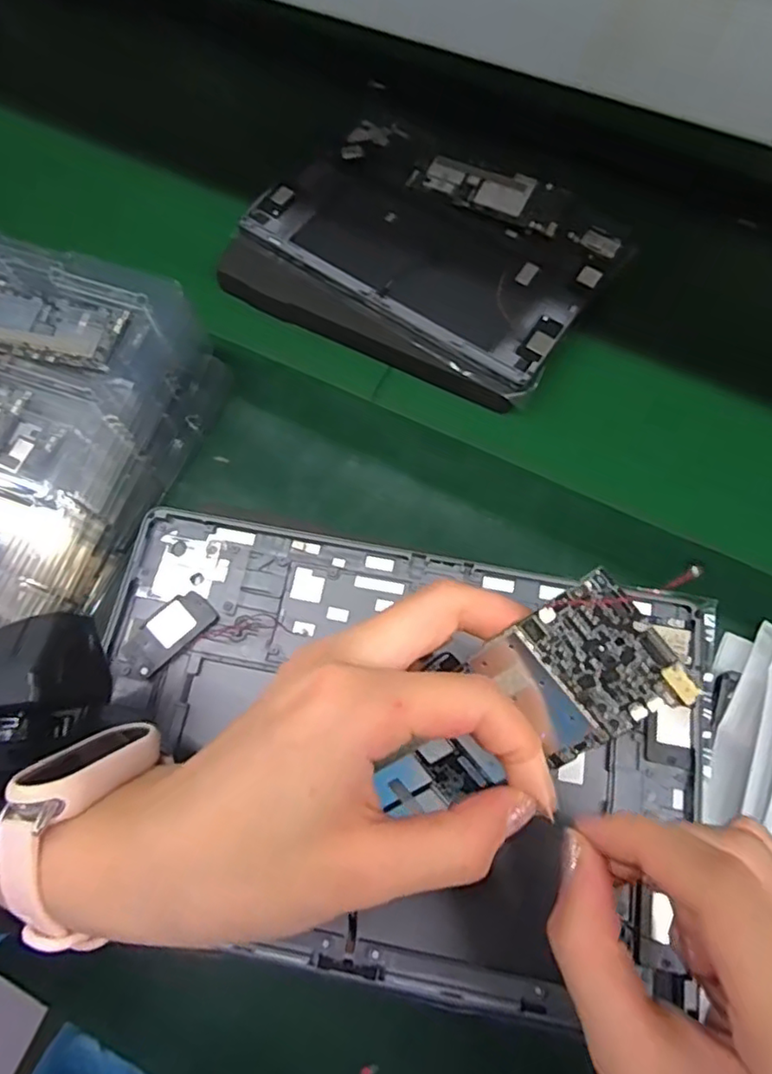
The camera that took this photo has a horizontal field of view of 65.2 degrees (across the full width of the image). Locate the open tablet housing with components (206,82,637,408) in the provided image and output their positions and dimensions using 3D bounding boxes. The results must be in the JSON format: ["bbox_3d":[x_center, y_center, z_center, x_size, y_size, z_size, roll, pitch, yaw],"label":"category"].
[{"bbox_3d":[0.030,-0.218,0.462,0.259,0.024,0.211,32,73,13],"label":"open tablet housing with components"}]

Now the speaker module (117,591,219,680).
[{"bbox_3d":[-0.095,0.043,0.261,0.044,0.004,0.019,-41,75,-13],"label":"speaker module"}]

